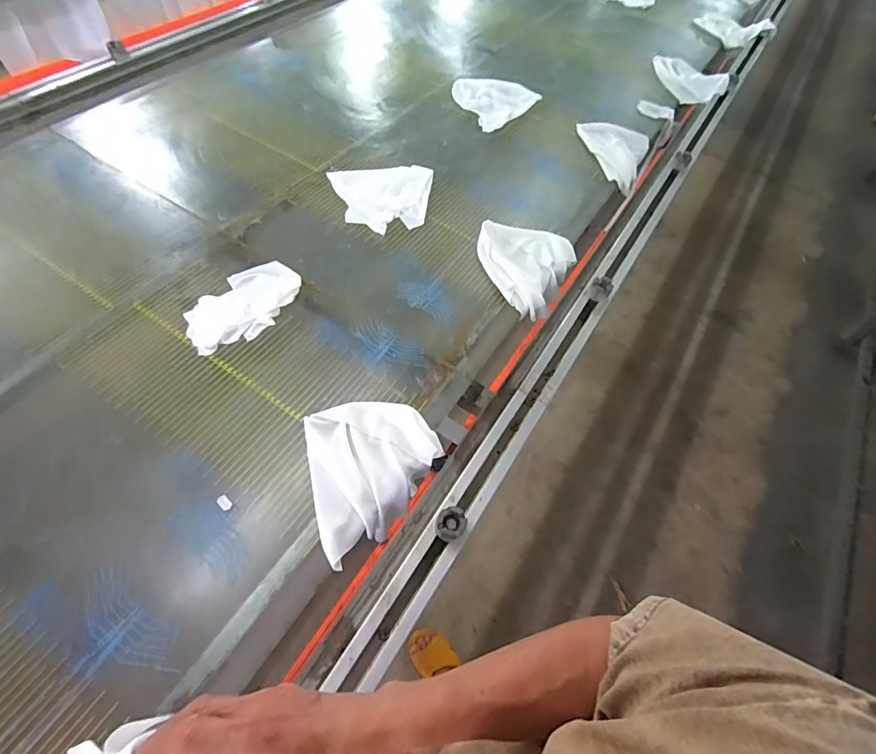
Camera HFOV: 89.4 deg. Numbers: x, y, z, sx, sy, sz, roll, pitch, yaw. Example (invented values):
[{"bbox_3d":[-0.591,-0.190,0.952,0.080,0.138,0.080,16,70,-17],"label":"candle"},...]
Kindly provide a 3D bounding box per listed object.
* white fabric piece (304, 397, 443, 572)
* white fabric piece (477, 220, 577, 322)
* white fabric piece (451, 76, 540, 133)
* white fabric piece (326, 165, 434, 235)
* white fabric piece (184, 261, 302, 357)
[{"bbox_3d":[-0.085,0.133,0.637,0.186,0.059,0.206,-15,61,-14],"label":"white fabric piece"},{"bbox_3d":[0.161,-0.205,0.861,0.189,0.052,0.207,14,58,6],"label":"white fabric piece"},{"bbox_3d":[0.134,-0.698,1.133,0.217,0.013,0.202,1,62,-1],"label":"white fabric piece"},{"bbox_3d":[-0.102,-0.381,0.926,0.204,0.019,0.198,-17,60,-14],"label":"white fabric piece"},{"bbox_3d":[-0.327,-0.125,0.745,0.128,0.029,0.209,23,59,11],"label":"white fabric piece"}]

